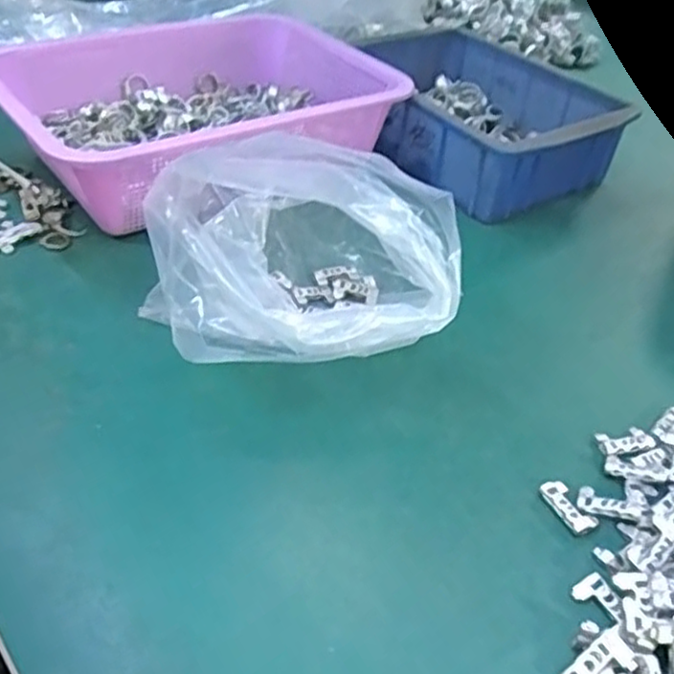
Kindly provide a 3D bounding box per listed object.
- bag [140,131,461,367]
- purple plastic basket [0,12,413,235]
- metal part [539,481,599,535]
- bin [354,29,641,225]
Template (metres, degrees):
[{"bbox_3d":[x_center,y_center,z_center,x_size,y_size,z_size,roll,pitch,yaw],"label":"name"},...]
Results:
[{"bbox_3d":[-0.022,-0.047,0.416,0.164,0.107,0.148,0,41,-6],"label":"bag"},{"bbox_3d":[-0.113,-0.189,0.590,0.293,0.080,0.224,-23,48,-29],"label":"purple plastic basket"},{"bbox_3d":[0.117,0.086,0.354,0.014,0.005,0.030,-16,45,-24],"label":"metal part"},{"bbox_3d":[0.122,-0.206,0.647,0.172,0.072,0.247,-22,47,-28],"label":"bin"}]

